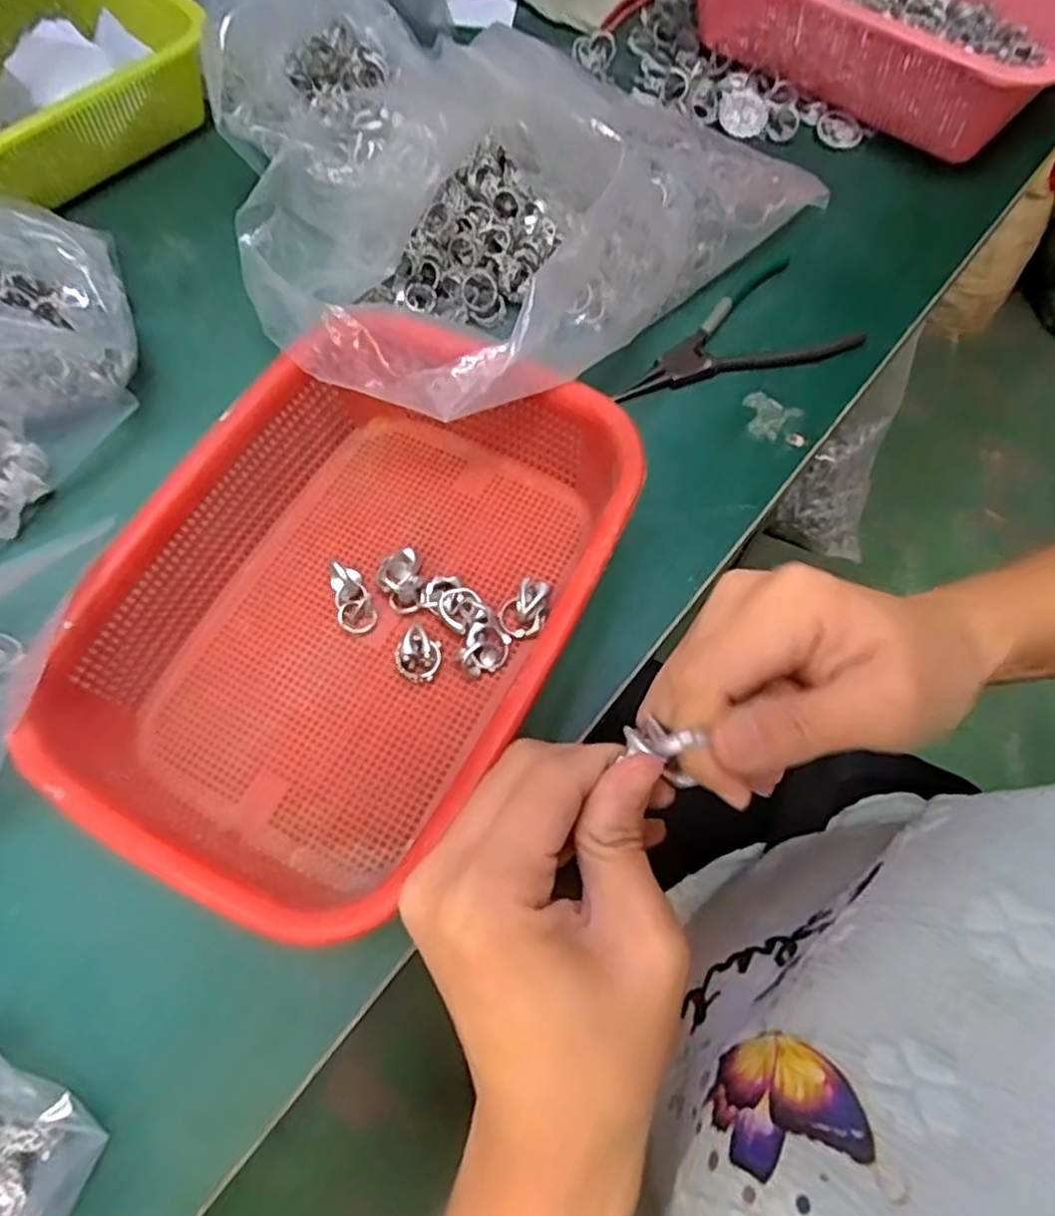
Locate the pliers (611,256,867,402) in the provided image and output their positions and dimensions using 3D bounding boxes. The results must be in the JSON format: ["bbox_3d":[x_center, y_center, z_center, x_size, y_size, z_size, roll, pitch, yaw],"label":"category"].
[{"bbox_3d":[0.126,-0.169,0.465,0.159,0.011,0.081,-26,69,-11],"label":"pliers"}]

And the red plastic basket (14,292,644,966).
[{"bbox_3d":[-0.087,-0.002,0.365,0.215,0.078,0.283,26,69,10],"label":"red plastic basket"}]

